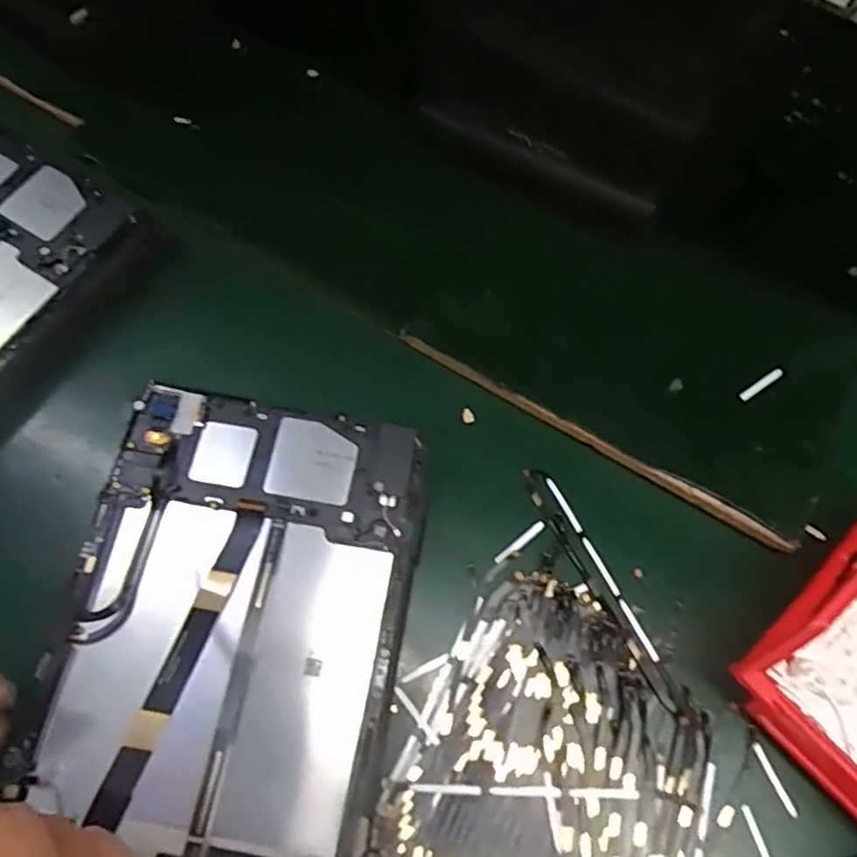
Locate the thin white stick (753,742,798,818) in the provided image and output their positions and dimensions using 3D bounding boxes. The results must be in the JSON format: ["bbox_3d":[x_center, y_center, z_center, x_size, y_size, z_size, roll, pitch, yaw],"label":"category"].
[{"bbox_3d":[0.161,0.162,0.313,0.005,0.004,0.032,-21,68,-11],"label":"thin white stick"}]

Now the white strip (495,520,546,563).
[{"bbox_3d":[0.048,0.059,0.351,0.033,0.004,0.005,-36,72,-16],"label":"white strip"}]

